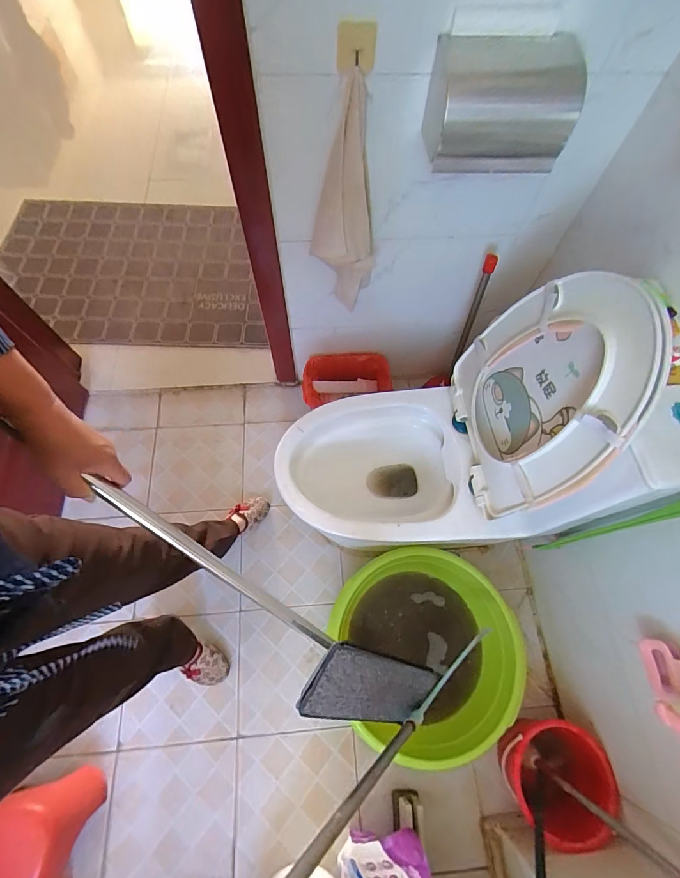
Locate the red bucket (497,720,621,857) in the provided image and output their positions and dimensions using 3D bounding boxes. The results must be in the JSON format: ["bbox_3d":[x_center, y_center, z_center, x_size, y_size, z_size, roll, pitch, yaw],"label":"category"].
[{"bbox_3d":[0.489,0.774,0.900,0.216,0.201,0.219,1,67,-1],"label":"red bucket"}]

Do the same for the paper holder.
[{"bbox_3d":[0.249,-0.527,0.600,0.215,0.150,0.141,-2,67,-2],"label":"paper holder"}]

